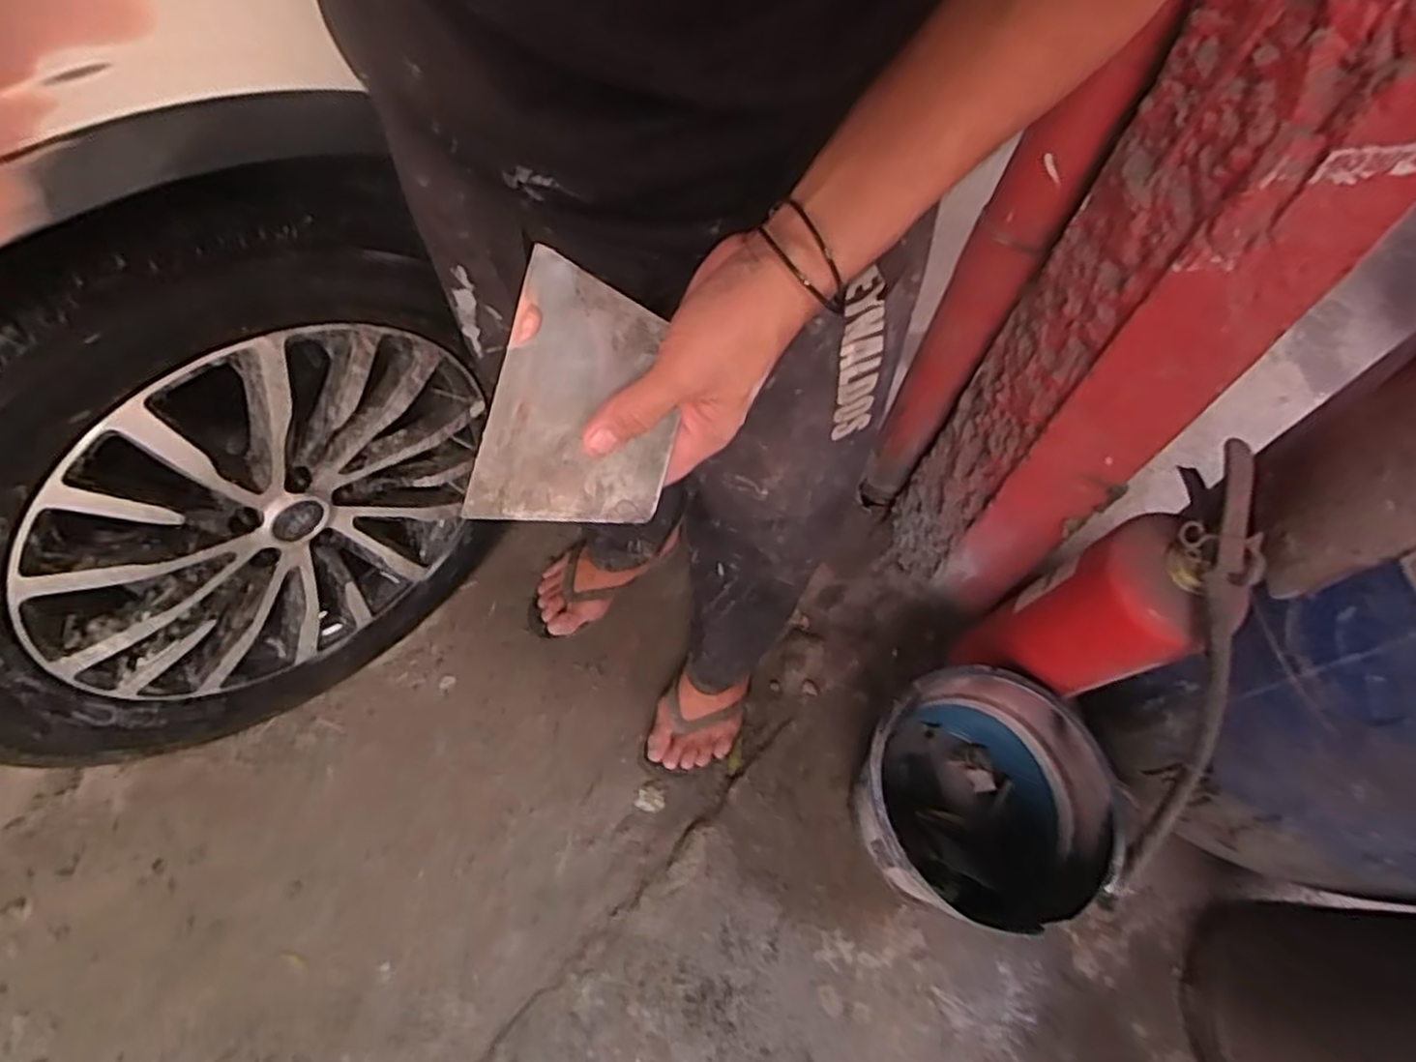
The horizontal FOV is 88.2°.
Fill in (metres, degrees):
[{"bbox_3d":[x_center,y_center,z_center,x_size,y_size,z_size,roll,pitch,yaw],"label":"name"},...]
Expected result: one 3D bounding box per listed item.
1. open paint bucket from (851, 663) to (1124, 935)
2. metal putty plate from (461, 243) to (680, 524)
[{"bbox_3d":[0.273,0.296,0.809,0.219,0.223,0.239,1,63,-3],"label":"open paint bucket"},{"bbox_3d":[-0.064,-0.066,0.385,0.094,0.004,0.136,17,93,-2],"label":"metal putty plate"}]

